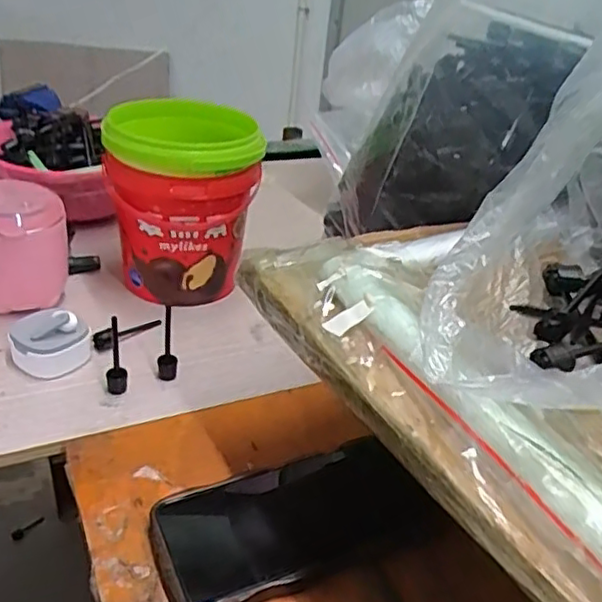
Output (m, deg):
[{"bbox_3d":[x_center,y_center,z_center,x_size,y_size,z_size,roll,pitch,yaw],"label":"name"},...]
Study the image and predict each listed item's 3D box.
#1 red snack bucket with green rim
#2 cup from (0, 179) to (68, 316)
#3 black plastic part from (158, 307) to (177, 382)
[{"bbox_3d":[-0.110,-0.088,0.593,0.124,0.159,0.123,5,31,-3],"label":"red snack bucket with green rim"},{"bbox_3d":[-0.255,-0.047,0.550,0.113,0.105,0.078,1,31,-9],"label":"cup"},{"bbox_3d":[-0.102,0.035,0.490,0.014,0.058,0.017,0,31,-10],"label":"black plastic part"}]

